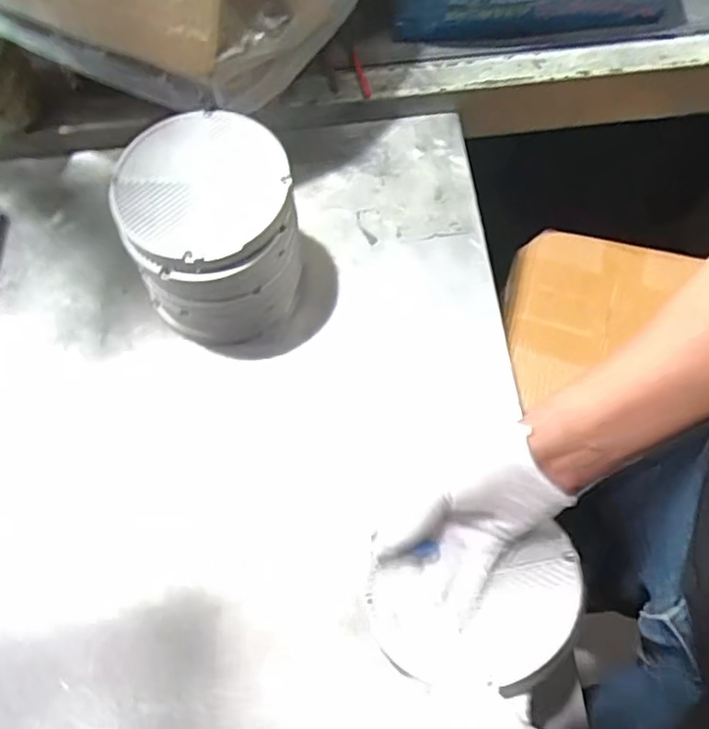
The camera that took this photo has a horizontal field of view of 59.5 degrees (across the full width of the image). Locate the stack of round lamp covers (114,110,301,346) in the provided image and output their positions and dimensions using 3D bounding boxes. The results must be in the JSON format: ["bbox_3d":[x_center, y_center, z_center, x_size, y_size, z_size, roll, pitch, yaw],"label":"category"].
[{"bbox_3d":[-0.123,-0.116,0.551,0.137,0.135,0.151,-9,69,-2],"label":"stack of round lamp covers"}]

